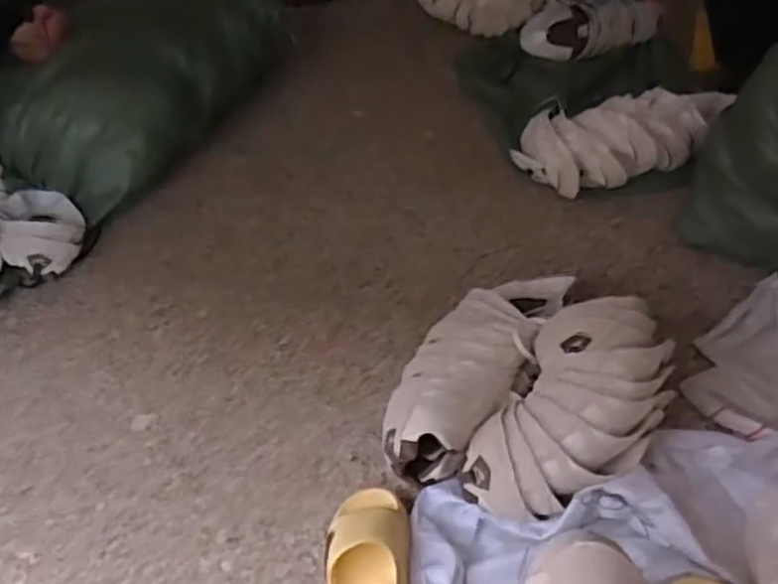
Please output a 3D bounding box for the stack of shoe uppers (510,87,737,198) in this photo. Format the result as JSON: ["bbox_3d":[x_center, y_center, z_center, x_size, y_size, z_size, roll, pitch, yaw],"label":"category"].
[{"bbox_3d":[0.465,-0.298,1.450,0.408,0.112,0.172,-10,41,0],"label":"stack of shoe uppers"}]

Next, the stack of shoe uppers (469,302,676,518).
[{"bbox_3d":[0.248,0.145,0.976,0.190,0.144,0.340,21,50,30],"label":"stack of shoe uppers"}]

